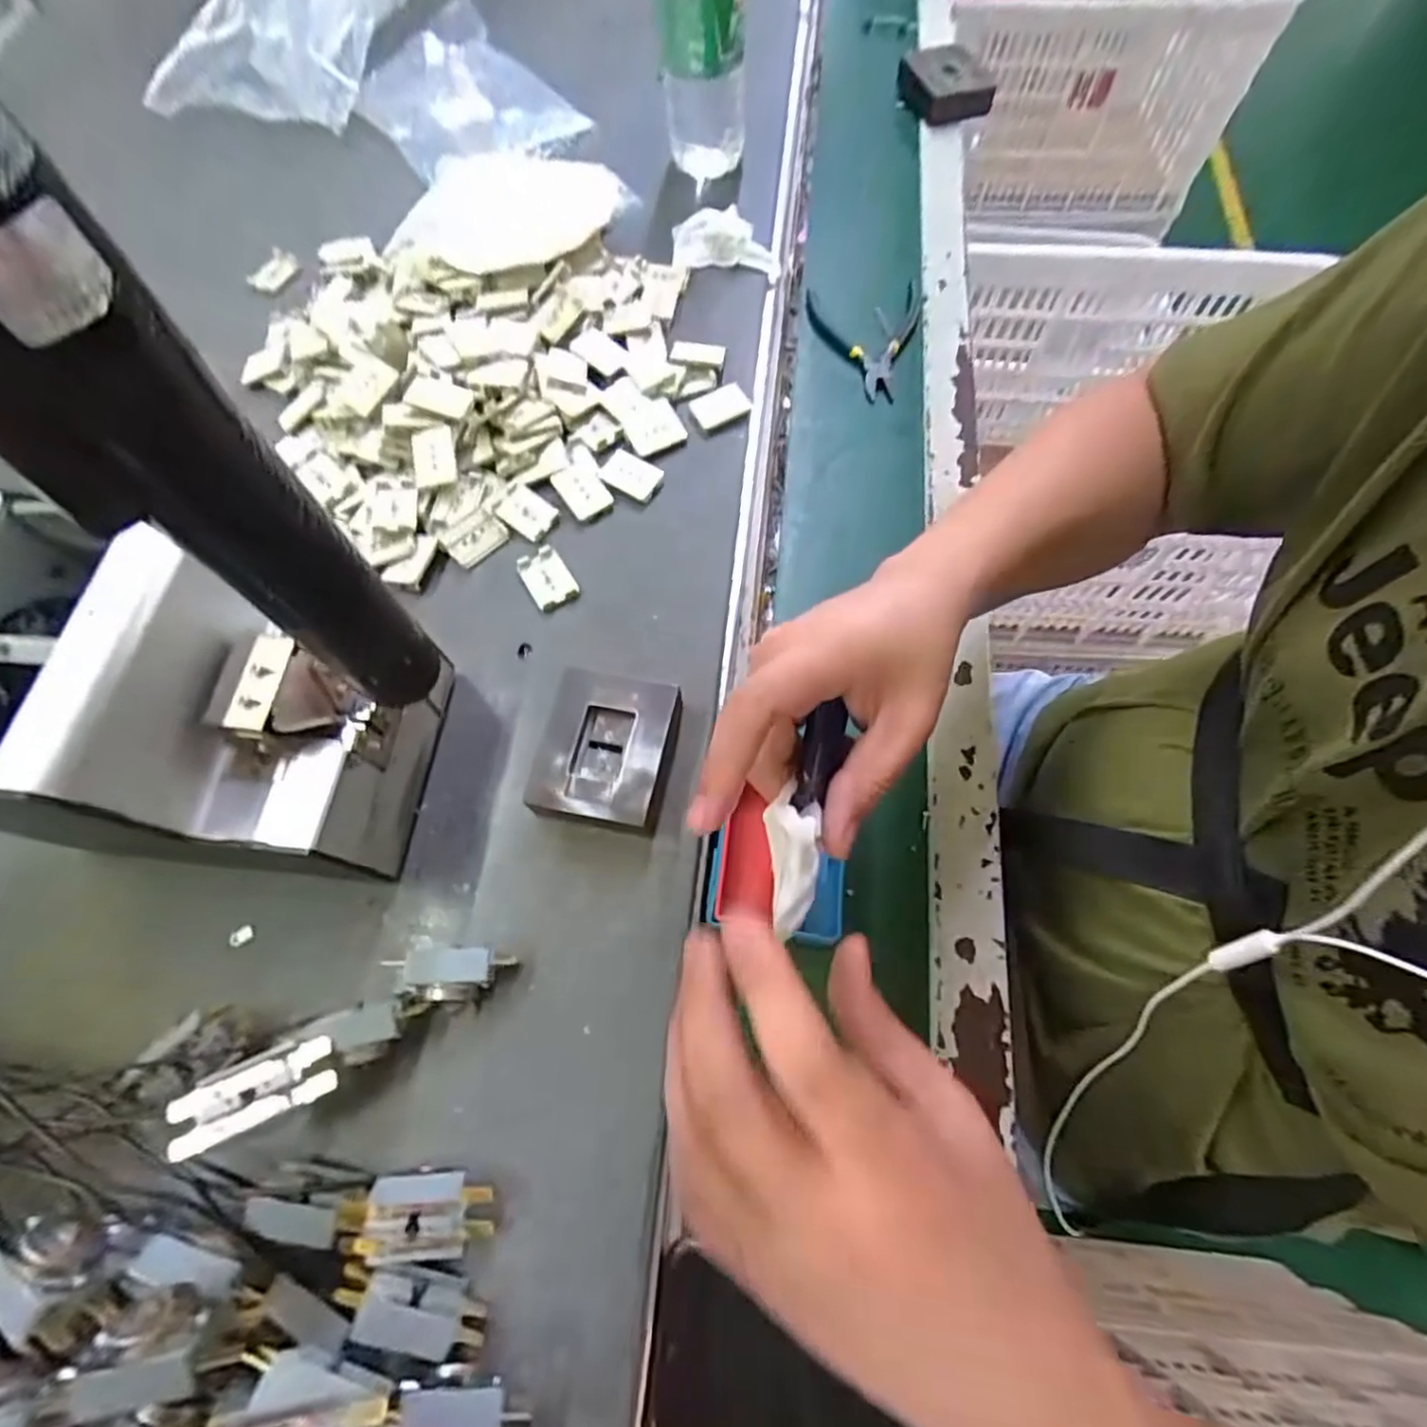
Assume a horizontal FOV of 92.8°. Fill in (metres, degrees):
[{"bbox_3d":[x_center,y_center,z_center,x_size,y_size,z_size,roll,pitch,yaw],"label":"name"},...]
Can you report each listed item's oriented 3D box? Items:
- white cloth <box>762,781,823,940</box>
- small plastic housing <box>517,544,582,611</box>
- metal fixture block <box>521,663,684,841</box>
[{"bbox_3d":[0.028,0.050,0.238,0.018,0.016,0.050,1,75,0],"label":"white cloth"},{"bbox_3d":[-0.105,-0.085,0.429,0.026,0.005,0.042,-31,70,-12],"label":"small plastic housing"},{"bbox_3d":[-0.058,0.022,0.371,0.069,0.030,0.083,9,67,5],"label":"metal fixture block"}]

